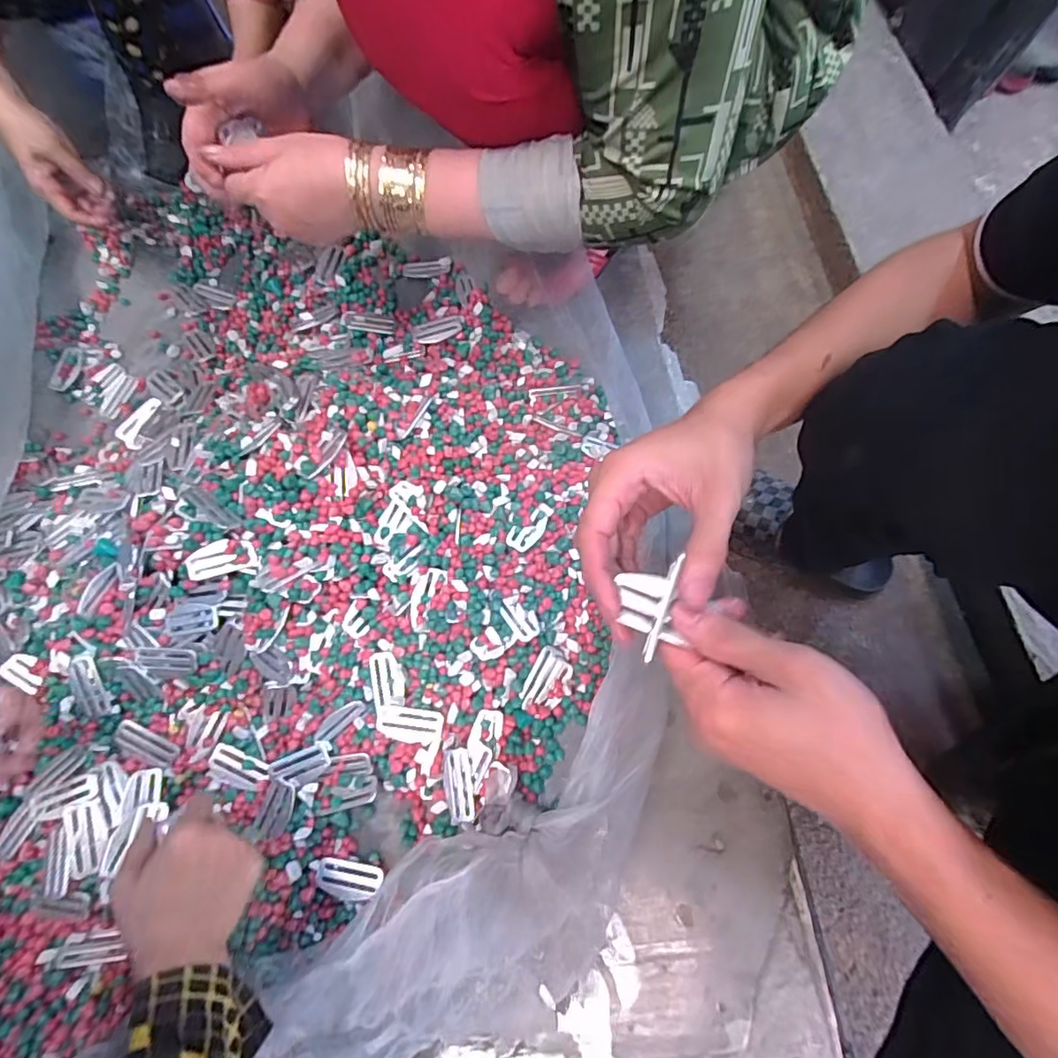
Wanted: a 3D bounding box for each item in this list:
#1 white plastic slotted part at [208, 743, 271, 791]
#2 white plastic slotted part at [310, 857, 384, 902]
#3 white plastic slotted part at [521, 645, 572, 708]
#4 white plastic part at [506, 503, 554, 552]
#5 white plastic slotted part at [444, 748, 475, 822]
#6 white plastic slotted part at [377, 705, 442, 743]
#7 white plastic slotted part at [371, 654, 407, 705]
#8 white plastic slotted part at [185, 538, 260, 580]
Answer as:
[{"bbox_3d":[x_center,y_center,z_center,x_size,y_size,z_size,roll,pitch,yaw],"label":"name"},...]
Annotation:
[{"bbox_3d":[-0.268,0.220,0.498,0.057,0.006,0.026,23,75,8],"label":"white plastic slotted part"},{"bbox_3d":[-0.160,0.306,0.471,0.064,0.008,0.029,9,73,4],"label":"white plastic slotted part"},{"bbox_3d":[0.019,0.144,0.507,0.039,0.009,0.058,27,75,9],"label":"white plastic slotted part"},{"bbox_3d":[0.003,0.000,0.522,0.055,0.010,0.026,-41,76,-10],"label":"white plastic part"},{"bbox_3d":[-0.061,0.223,0.471,0.025,0.004,0.058,-15,71,13],"label":"white plastic slotted part"},{"bbox_3d":[-0.108,0.178,0.492,0.059,0.015,0.028,6,73,3],"label":"white plastic slotted part"},{"bbox_3d":[-0.132,0.140,0.500,0.029,0.006,0.048,-6,86,-2],"label":"white plastic slotted part"},{"bbox_3d":[-0.279,0.026,0.492,0.059,0.013,0.028,-12,73,-2],"label":"white plastic slotted part"}]

